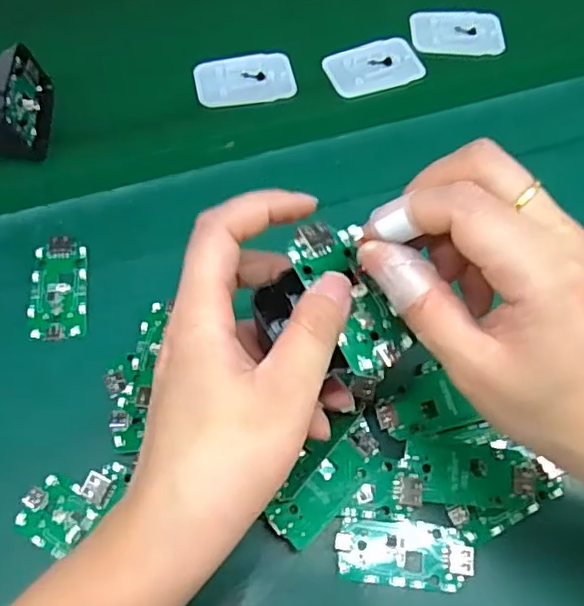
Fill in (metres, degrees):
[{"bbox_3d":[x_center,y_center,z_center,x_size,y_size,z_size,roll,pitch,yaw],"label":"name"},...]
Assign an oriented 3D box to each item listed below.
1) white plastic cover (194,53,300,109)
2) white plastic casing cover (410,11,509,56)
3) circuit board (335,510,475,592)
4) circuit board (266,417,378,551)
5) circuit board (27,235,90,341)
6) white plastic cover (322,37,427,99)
[{"bbox_3d":[-0.034,-0.161,0.426,0.069,0.009,0.038,-9,65,-6],"label":"white plastic cover"},{"bbox_3d":[0.126,-0.207,0.451,0.070,0.004,0.037,0,65,-2],"label":"white plastic casing cover"},{"bbox_3d":[0.054,0.118,0.282,0.063,0.005,0.031,6,65,1],"label":"circuit board"},{"bbox_3d":[0.018,0.087,0.284,0.066,0.005,0.021,-40,76,-22],"label":"circuit board"},{"bbox_3d":[-0.133,-0.009,0.338,0.031,0.004,0.064,-3,65,-4],"label":"circuit board"},{"bbox_3d":[0.061,-0.175,0.433,0.070,0.004,0.043,-22,67,-12],"label":"white plastic cover"}]

